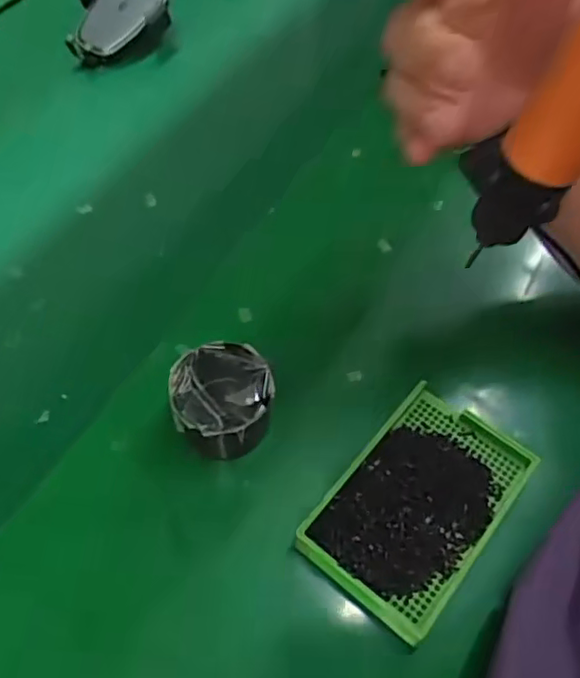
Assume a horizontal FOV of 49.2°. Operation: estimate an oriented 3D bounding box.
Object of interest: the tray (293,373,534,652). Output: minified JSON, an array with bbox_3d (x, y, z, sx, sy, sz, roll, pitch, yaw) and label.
[{"bbox_3d":[0.080,0.099,0.392,0.090,0.011,0.139,36,63,18],"label":"tray"}]

